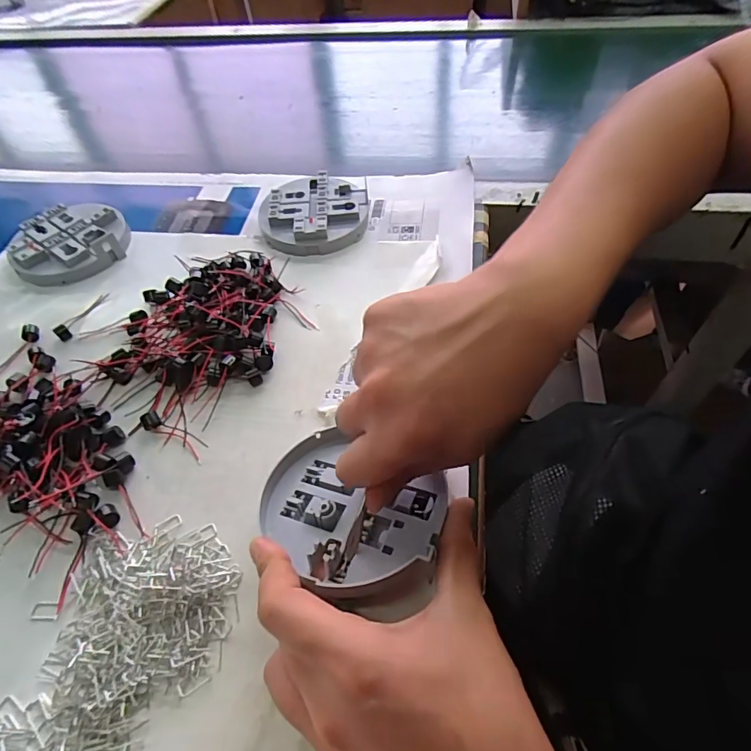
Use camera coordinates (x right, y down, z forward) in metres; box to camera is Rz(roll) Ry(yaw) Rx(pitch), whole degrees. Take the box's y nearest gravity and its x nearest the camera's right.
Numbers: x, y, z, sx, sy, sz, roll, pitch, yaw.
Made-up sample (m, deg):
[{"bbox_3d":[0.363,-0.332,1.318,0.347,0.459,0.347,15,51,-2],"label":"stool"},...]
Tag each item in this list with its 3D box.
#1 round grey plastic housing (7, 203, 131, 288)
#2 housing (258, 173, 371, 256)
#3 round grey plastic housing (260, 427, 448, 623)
[{"bbox_3d":[-0.285,-0.127,0.446,0.091,0.024,0.092,-16,54,-8],"label":"round grey plastic housing"},{"bbox_3d":[-0.057,-0.155,0.451,0.097,0.025,0.101,-2,54,3],"label":"housing"},{"bbox_3d":[-0.014,0.074,0.260,0.106,0.030,0.085,21,58,19],"label":"round grey plastic housing"}]

